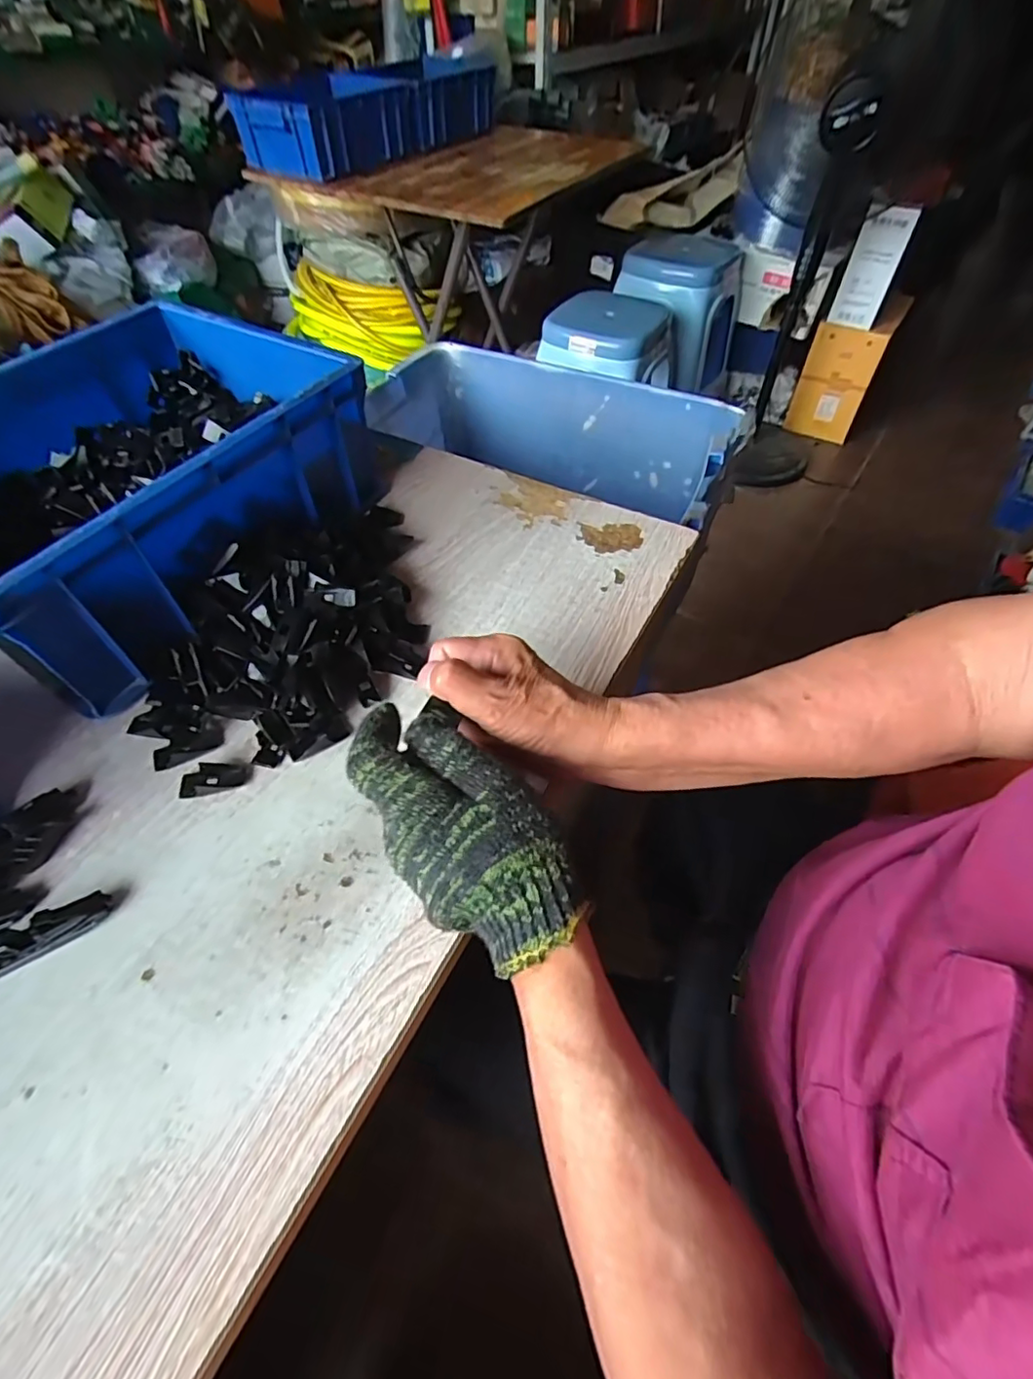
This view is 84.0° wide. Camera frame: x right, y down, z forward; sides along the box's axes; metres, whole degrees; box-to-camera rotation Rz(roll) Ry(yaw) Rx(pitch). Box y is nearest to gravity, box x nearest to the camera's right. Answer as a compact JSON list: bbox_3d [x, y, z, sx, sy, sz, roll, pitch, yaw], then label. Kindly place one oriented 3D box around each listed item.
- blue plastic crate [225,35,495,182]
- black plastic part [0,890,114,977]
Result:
[{"bbox_3d":[-0.336,-1.353,1.328,0.294,0.150,0.589,31,59,21],"label":"blue plastic crate"},{"bbox_3d":[-0.272,0.138,0.320,0.077,0.019,0.021,-24,57,-16],"label":"black plastic part"}]

